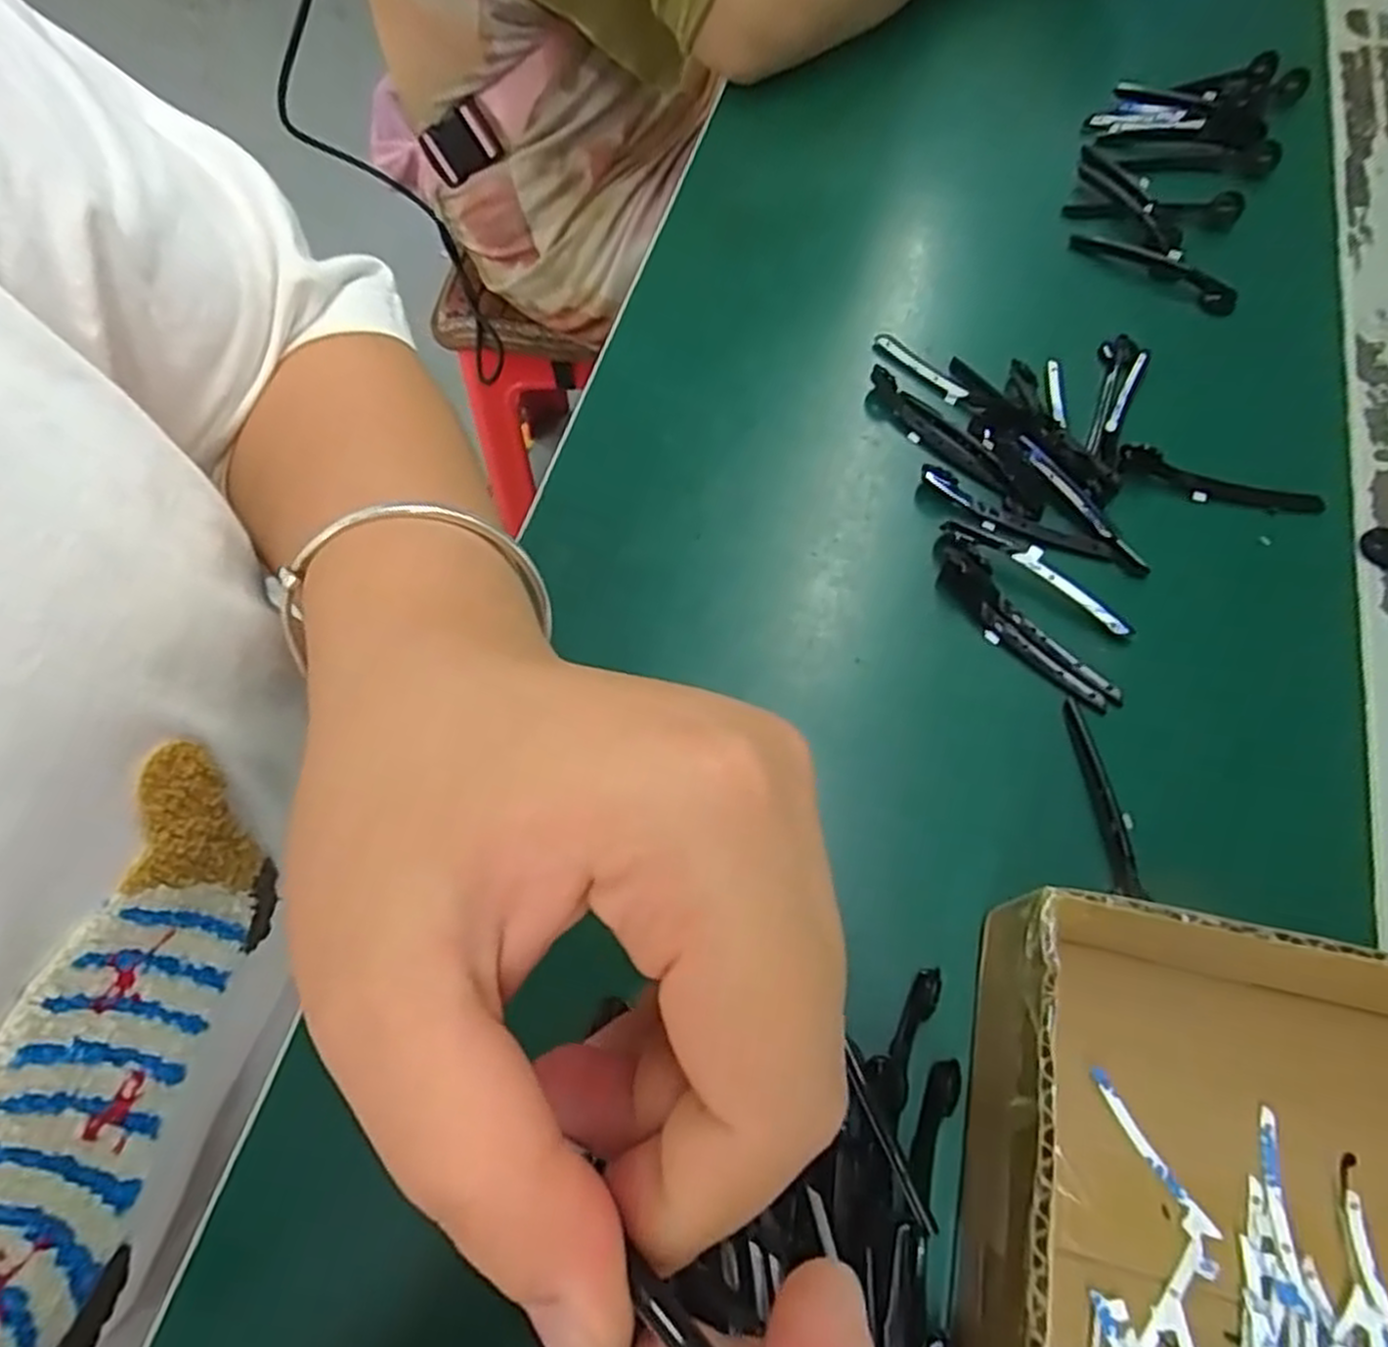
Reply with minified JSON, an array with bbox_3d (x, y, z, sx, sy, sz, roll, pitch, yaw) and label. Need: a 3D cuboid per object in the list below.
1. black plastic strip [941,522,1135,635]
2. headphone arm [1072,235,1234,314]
[{"bbox_3d":[0.121,-0.036,0.276,0.072,0.009,0.009,36,72,17],"label":"black plastic strip"},{"bbox_3d":[0.201,-0.178,0.343,0.074,0.010,0.010,36,71,17],"label":"headphone arm"}]

